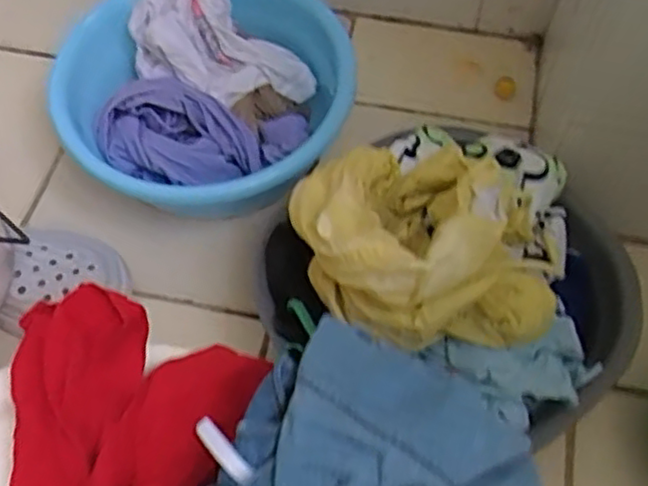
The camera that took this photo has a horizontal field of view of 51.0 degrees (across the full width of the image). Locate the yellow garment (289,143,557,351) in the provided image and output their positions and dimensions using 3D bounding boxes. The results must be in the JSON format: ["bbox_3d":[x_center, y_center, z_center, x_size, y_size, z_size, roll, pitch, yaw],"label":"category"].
[{"bbox_3d":[0.074,-0.016,0.515,0.191,0.098,0.167,-2,60,1],"label":"yellow garment"}]

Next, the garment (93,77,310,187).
[{"bbox_3d":[-0.134,-0.118,0.721,0.210,0.072,0.111,7,60,6],"label":"garment"}]

